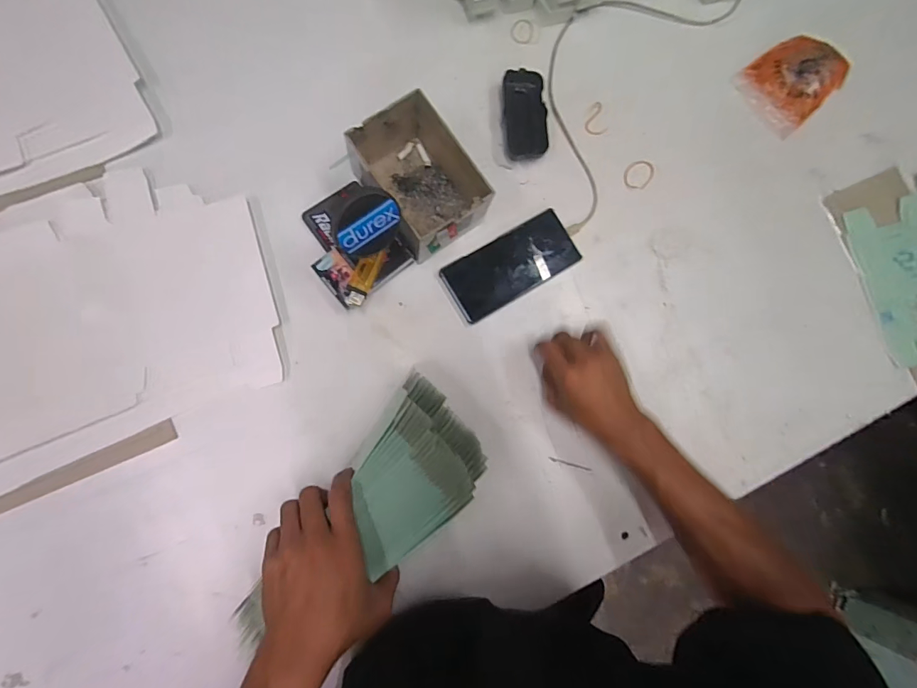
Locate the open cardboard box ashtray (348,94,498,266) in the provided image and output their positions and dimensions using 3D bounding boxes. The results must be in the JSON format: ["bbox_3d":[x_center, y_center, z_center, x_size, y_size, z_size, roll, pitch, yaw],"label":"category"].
[{"bbox_3d":[-0.042,-0.180,0.477,0.100,0.074,0.143,-37,90,-9],"label":"open cardboard box ashtray"}]

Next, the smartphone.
[{"bbox_3d":[0.065,-0.095,0.514,0.163,0.008,0.074,-31,89,-9],"label":"smartphone"}]

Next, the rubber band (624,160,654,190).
[{"bbox_3d":[0.233,-0.220,0.552,0.033,0.005,0.048,43,81,-1],"label":"rubber band"}]

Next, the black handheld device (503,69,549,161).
[{"bbox_3d":[0.081,-0.280,0.527,0.049,0.027,0.106,-1,85,-7],"label":"black handheld device"}]

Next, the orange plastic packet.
[{"bbox_3d":[0.442,-0.350,0.566,0.114,0.037,0.107,-44,91,-9],"label":"orange plastic packet"}]

